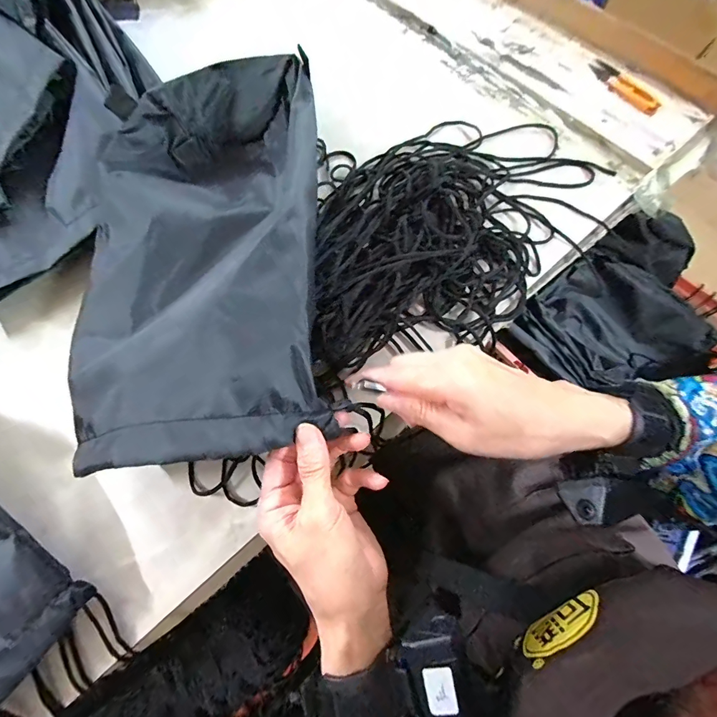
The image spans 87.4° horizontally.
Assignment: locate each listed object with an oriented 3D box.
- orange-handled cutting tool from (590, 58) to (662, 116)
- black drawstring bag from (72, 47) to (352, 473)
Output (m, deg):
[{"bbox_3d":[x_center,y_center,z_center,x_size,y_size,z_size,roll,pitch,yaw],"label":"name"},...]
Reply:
[{"bbox_3d":[0.319,-0.327,0.453,0.024,0.011,0.098,-37,74,-9],"label":"orange-handled cutting tool"},{"bbox_3d":[-0.142,-0.112,0.333,0.226,0.067,0.407,-13,59,14],"label":"black drawstring bag"}]

